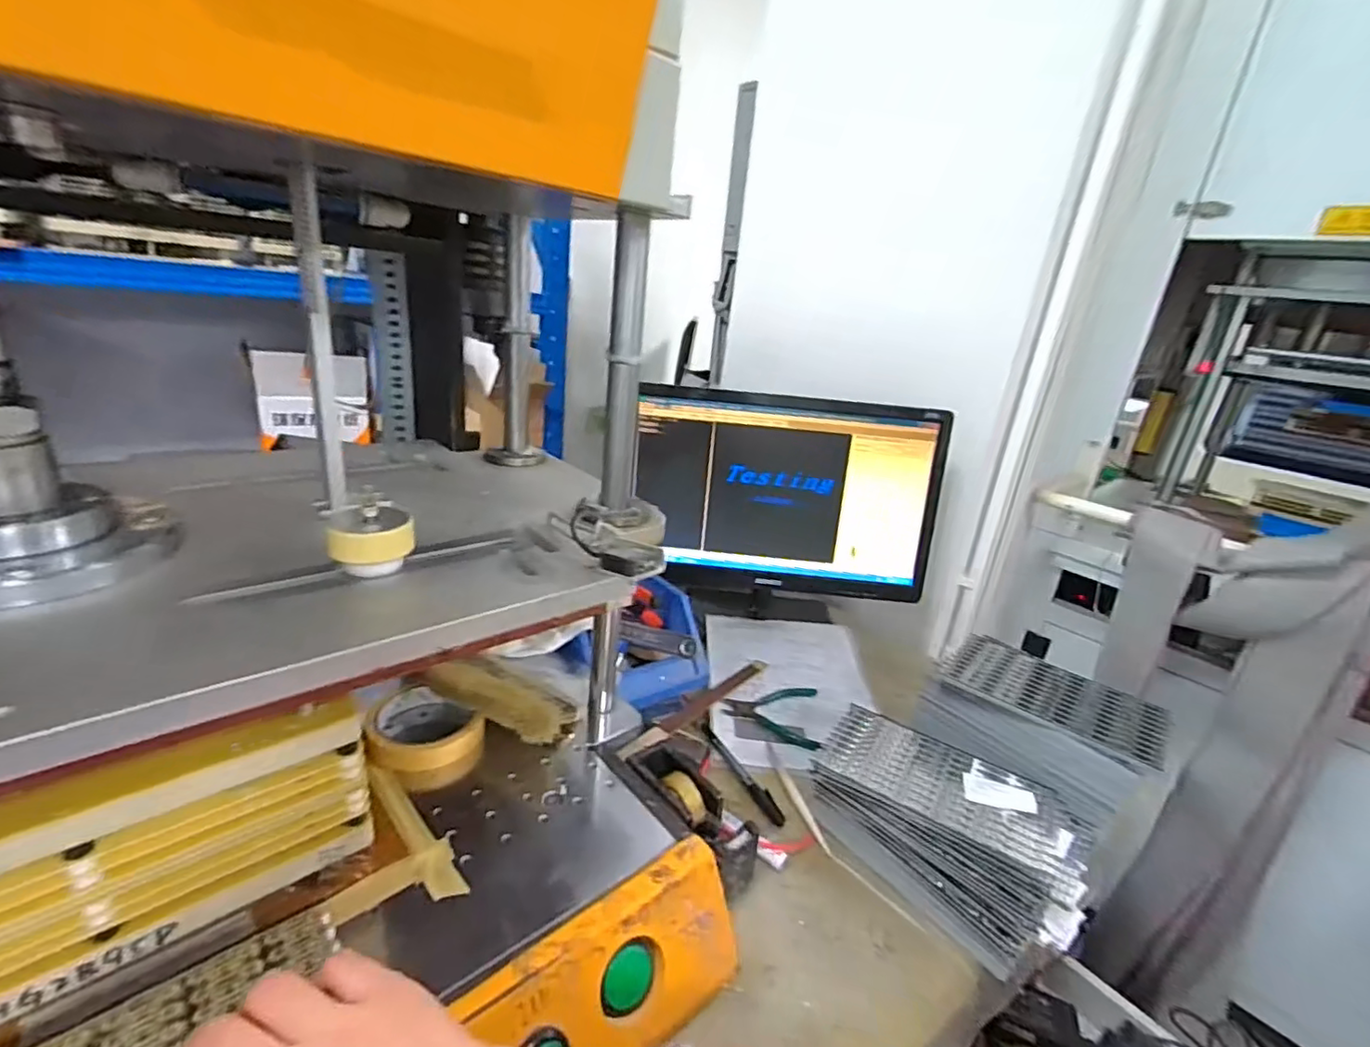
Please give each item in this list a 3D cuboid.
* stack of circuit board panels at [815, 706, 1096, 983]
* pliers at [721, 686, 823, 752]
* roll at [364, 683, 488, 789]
[{"bbox_3d":[0.237,0.269,0.561,0.151,0.071,0.231,-11,27,-39],"label":"stack of circuit board panels"},{"bbox_3d":[0.103,0.228,0.735,0.114,0.019,0.093,8,21,1],"label":"pliers"},{"bbox_3d":[-0.221,0.179,0.519,0.092,0.035,0.090,6,21,-2],"label":"roll"}]

